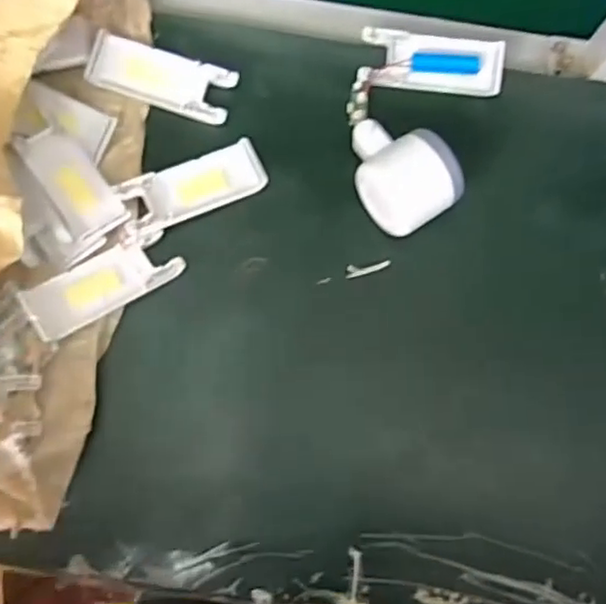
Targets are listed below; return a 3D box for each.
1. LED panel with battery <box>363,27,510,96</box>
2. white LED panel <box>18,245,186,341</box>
[{"bbox_3d":[0.097,-0.177,0.482,0.102,0.013,0.044,5,77,-2],"label":"LED panel with battery"},{"bbox_3d":[-0.133,-0.012,0.436,0.102,0.010,0.041,-26,81,-22],"label":"white LED panel"}]

